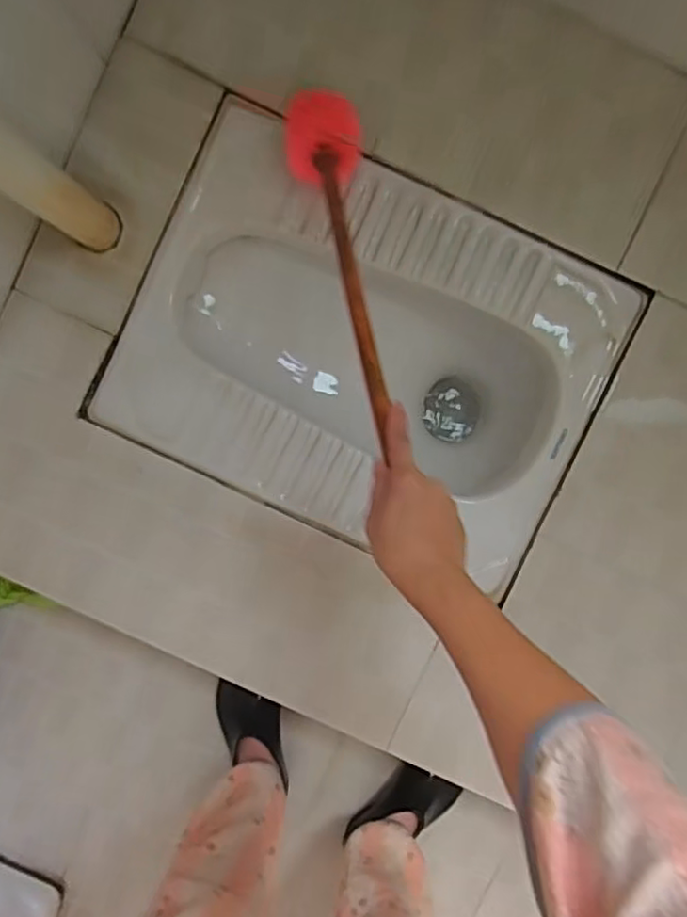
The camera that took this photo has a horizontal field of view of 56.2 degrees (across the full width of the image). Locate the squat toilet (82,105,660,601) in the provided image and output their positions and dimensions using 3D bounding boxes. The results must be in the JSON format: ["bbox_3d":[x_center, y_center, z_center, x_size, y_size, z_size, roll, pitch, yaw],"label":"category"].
[{"bbox_3d":[0.023,-0.117,0.804,0.521,0.179,0.387,24,93,-2],"label":"squat toilet"}]

